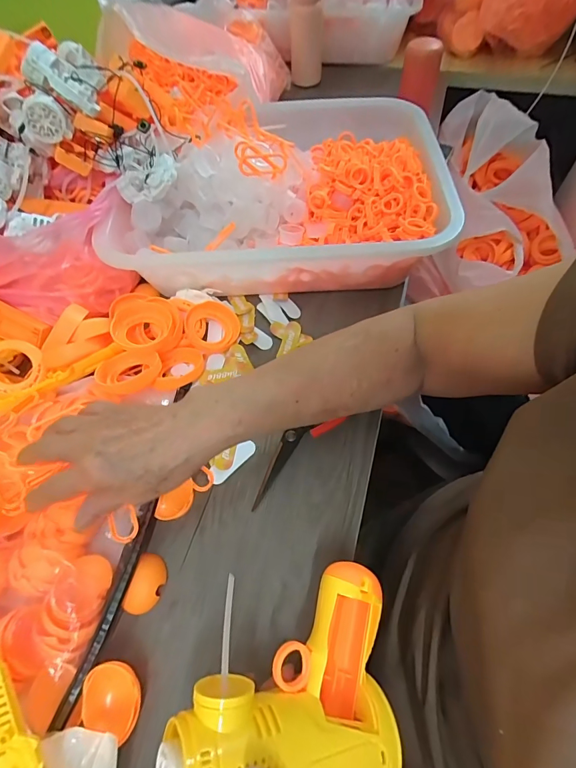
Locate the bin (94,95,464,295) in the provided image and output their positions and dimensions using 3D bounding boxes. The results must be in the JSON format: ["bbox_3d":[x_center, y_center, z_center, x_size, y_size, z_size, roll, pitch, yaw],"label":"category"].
[{"bbox_3d":[-0.009,-0.239,0.476,0.370,0.104,0.306,0,59,3],"label":"bin"}]

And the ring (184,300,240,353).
[{"bbox_3d":[-0.082,-0.062,0.414,0.055,0.023,0.054,-1,59,2],"label":"ring"}]

